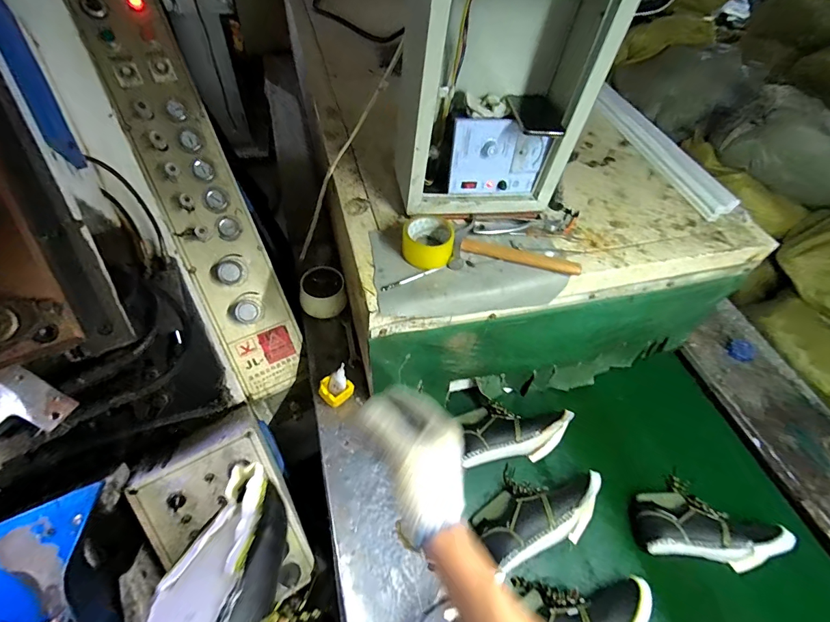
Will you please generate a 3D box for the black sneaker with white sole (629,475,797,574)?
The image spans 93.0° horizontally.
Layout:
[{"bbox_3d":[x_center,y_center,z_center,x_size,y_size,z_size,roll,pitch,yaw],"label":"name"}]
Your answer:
[{"bbox_3d":[0.613,0.443,0.837,0.260,0.116,0.159,10,52,2],"label":"black sneaker with white sole"}]

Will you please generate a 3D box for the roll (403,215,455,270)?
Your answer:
[{"bbox_3d":[0.025,-0.127,0.717,0.089,0.046,0.094,3,52,-4],"label":"roll"}]

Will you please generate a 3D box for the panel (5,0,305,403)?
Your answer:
[{"bbox_3d":[-0.542,-0.312,0.906,0.260,0.124,1.117,-28,102,-24],"label":"panel"}]

